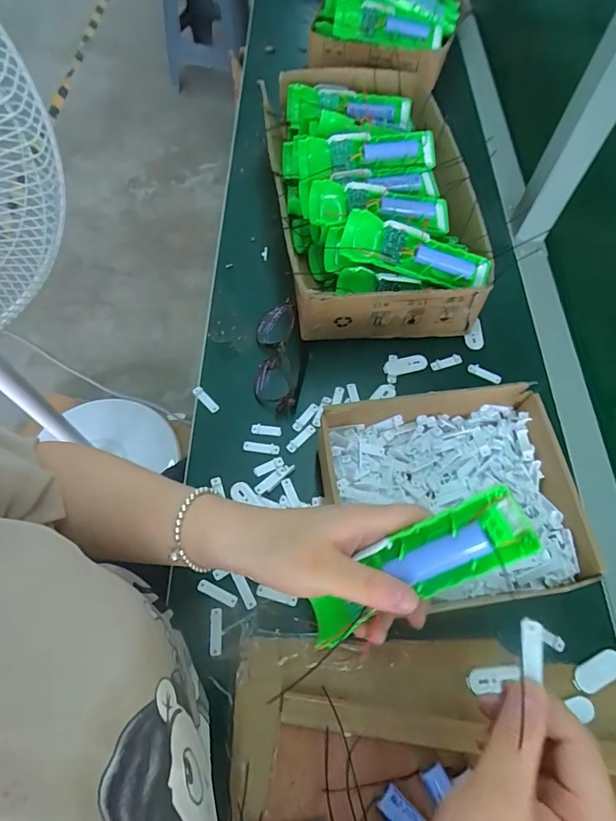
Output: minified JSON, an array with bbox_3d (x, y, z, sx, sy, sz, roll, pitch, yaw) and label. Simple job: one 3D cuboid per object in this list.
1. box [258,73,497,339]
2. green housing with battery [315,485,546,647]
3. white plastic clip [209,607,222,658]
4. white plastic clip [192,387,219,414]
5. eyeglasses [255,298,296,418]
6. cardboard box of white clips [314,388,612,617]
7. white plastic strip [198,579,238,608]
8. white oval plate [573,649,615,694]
[{"bbox_3d":[0.072,-0.273,0.588,0.224,0.113,0.381,-5,62,-4],"label":"box"},{"bbox_3d":[0.062,0.101,0.286,0.152,0.024,0.042,-36,64,17],"label":"green housing with battery"},{"bbox_3d":[-0.080,0.193,0.405,0.010,0.004,0.037,-2,62,-3],"label":"white plastic clip"},{"bbox_3d":[-0.112,-0.012,0.510,0.011,0.004,0.038,-41,70,-20],"label":"white plastic clip"},{"bbox_3d":[-0.038,-0.061,0.525,0.042,0.026,0.138,0,62,-2],"label":"eyeglasses"},{"bbox_3d":[0.128,0.082,0.427,0.216,0.066,0.182,-6,62,-5],"label":"cardboard box of white clips"},{"bbox_3d":[-0.081,0.165,0.417,0.039,0.004,0.010,29,64,-1],"label":"white plastic strip"},{"bbox_3d":[0.245,0.220,0.389,0.050,0.004,0.020,-21,65,-12],"label":"white oval plate"}]

